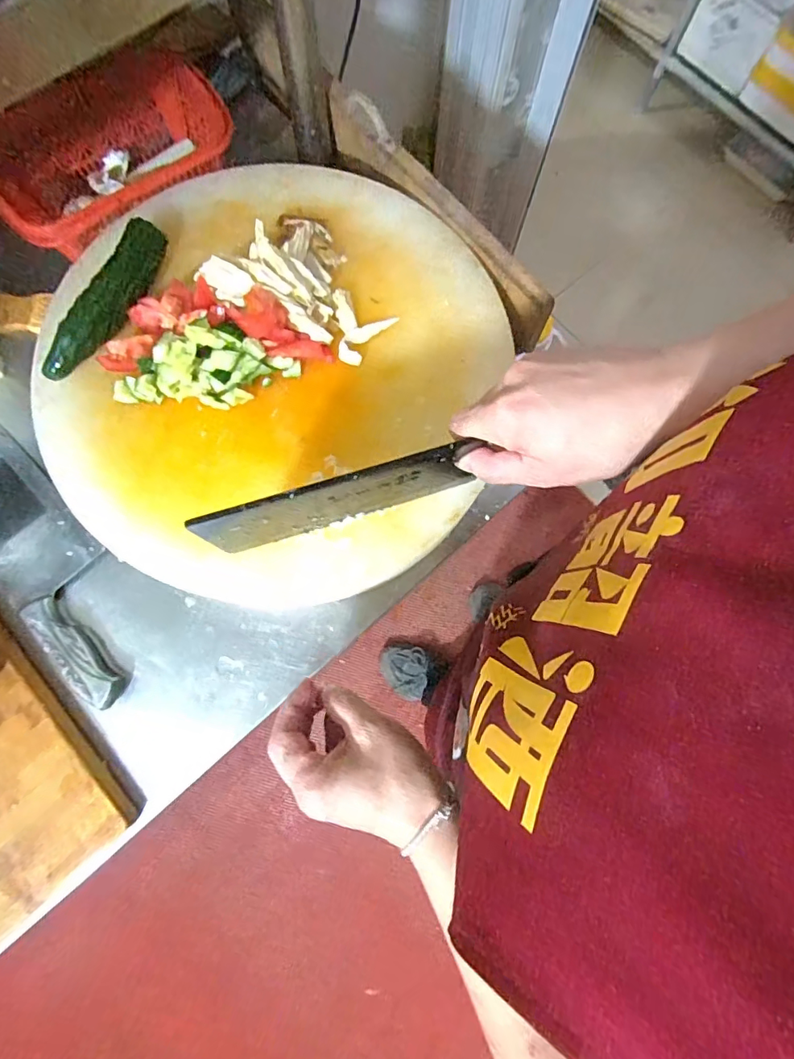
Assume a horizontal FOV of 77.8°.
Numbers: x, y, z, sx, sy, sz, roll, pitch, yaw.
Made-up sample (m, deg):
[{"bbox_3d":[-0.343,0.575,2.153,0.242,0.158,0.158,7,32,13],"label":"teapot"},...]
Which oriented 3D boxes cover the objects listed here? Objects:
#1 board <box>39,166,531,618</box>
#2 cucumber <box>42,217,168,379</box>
[{"bbox_3d":[-0.098,-0.142,0.433,0.356,0.025,0.401,15,78,2],"label":"board"},{"bbox_3d":[-0.242,-0.194,0.412,0.029,0.025,0.154,26,78,4],"label":"cucumber"}]

